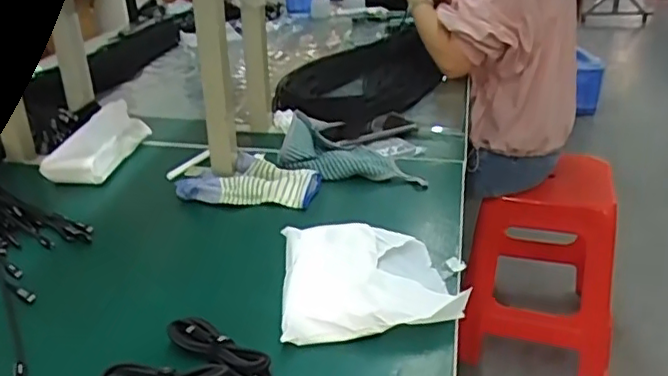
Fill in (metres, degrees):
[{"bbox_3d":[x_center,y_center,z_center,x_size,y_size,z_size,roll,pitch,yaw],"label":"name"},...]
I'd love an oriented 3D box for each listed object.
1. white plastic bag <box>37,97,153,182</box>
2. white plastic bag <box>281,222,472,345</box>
[{"bbox_3d":[-0.346,-0.067,0.893,0.082,0.072,0.153,3,28,12],"label":"white plastic bag"},{"bbox_3d":[0.033,0.087,0.624,0.167,0.033,0.165,-4,27,-2],"label":"white plastic bag"}]

